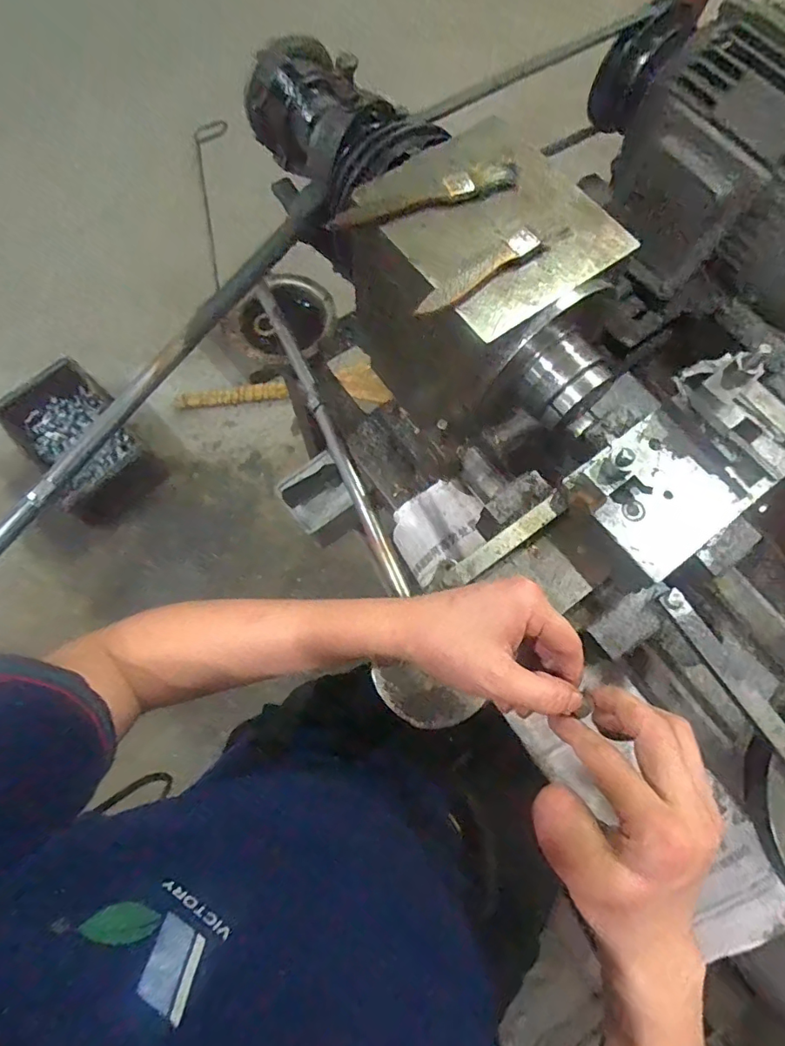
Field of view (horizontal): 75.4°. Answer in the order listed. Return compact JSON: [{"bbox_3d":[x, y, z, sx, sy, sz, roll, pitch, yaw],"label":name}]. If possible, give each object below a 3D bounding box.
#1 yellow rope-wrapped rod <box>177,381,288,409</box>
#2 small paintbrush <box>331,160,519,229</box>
[{"bbox_3d":[-0.469,-0.362,1.455,0.281,0.042,0.036,-14,72,-25],"label":"yellow rope-wrapped rod"},{"bbox_3d":[0.026,-0.253,0.394,0.152,0.008,0.023,-19,74,-7],"label":"small paintbrush"}]

